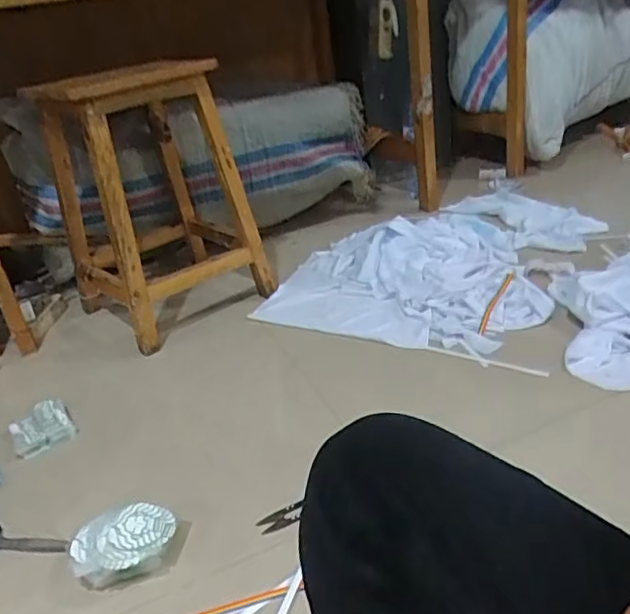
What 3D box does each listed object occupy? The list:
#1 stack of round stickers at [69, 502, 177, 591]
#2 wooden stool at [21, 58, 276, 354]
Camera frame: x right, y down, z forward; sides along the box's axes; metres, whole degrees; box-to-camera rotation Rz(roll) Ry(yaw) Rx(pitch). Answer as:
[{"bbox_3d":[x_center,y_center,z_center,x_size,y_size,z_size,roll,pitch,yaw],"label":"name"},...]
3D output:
[{"bbox_3d":[-0.234,0.297,0.748,0.124,0.055,0.088,-9,28,-3],"label":"stack of round stickers"},{"bbox_3d":[-0.340,-0.228,1.271,0.311,0.503,0.362,-28,33,-33],"label":"wooden stool"}]

